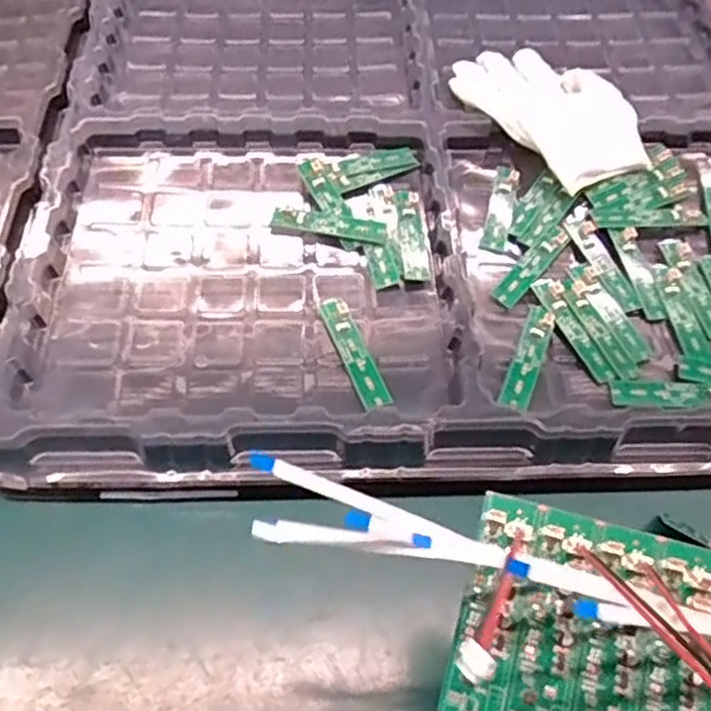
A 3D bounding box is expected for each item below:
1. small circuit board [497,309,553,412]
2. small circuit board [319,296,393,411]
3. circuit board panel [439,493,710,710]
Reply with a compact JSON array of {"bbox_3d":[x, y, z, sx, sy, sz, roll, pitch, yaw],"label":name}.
[{"bbox_3d":[0.108,0.003,0.438,0.018,0.006,0.084,24,57,7],"label":"small circuit board"},{"bbox_3d":[-0.001,-0.003,0.439,0.019,0.007,0.087,-22,62,-8],"label":"small circuit board"},{"bbox_3d":[0.113,0.109,0.247,0.147,0.009,0.081,13,73,12],"label":"circuit board panel"}]

